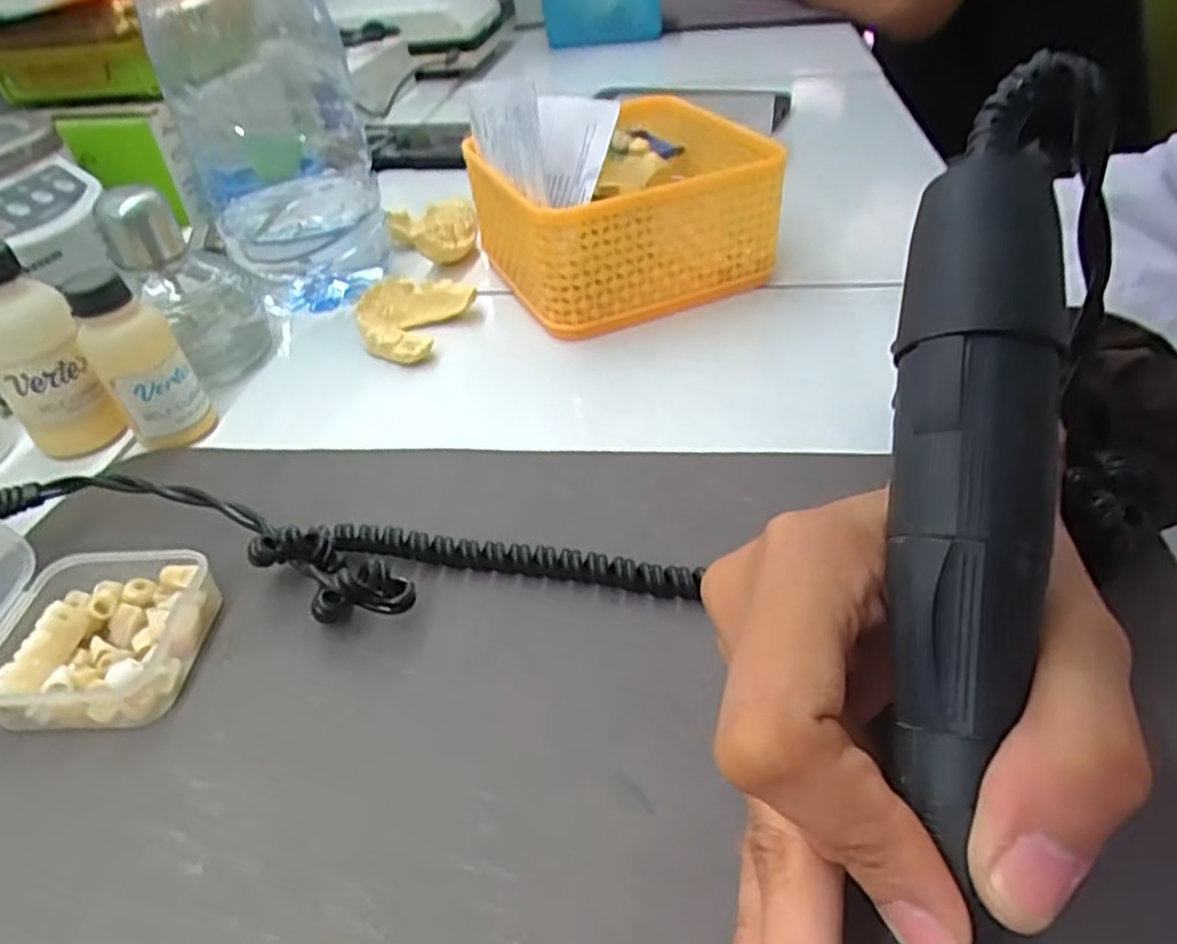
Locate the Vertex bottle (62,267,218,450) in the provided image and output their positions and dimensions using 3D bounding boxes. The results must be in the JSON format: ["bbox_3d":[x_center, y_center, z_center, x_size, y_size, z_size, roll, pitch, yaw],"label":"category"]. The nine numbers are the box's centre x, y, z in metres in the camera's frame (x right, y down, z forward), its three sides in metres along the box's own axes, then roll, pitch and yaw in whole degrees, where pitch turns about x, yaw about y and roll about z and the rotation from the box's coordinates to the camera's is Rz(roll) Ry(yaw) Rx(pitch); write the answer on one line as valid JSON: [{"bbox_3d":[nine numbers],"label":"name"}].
[{"bbox_3d":[-0.179,-0.043,0.311,0.032,0.071,0.027,-31,45,-27],"label":"Vertex bottle"}]

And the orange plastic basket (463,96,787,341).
[{"bbox_3d":[0.015,-0.139,0.410,0.130,0.064,0.129,-20,41,-16],"label":"orange plastic basket"}]

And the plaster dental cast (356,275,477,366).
[{"bbox_3d":[-0.088,-0.077,0.382,0.048,0.020,0.055,12,43,22],"label":"plaster dental cast"}]

